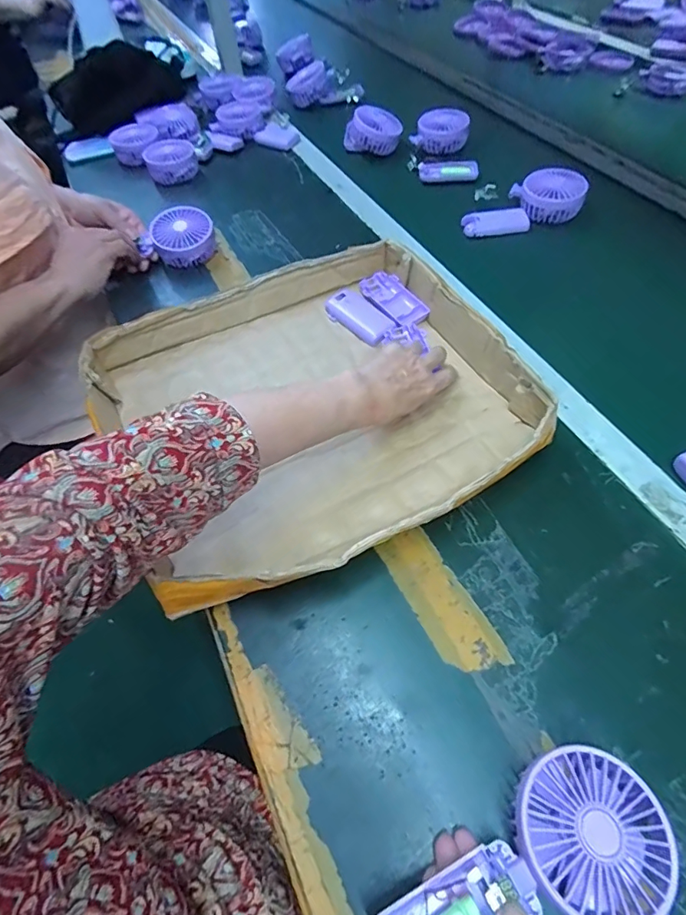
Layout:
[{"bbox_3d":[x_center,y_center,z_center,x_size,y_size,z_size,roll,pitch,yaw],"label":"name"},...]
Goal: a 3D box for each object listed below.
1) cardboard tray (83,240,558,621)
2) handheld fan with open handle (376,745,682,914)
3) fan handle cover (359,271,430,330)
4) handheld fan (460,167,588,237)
[{"bbox_3d":[-0.030,-0.068,0.494,0.391,0.066,0.371,-27,58,-12],"label":"cardboard tray"},{"bbox_3d":[0.107,0.250,0.278,0.181,0.031,0.082,-29,58,-6],"label":"handheld fan with open handle"},{"bbox_3d":[0.065,-0.197,0.590,0.047,0.016,0.095,-33,60,-16],"label":"fan handle cover"},{"bbox_3d":[0.263,-0.373,0.700,0.172,0.045,0.072,-21,56,7],"label":"handheld fan"}]

